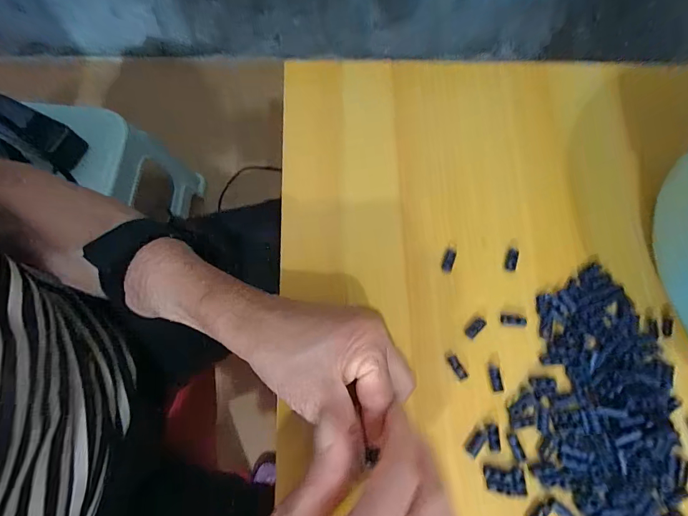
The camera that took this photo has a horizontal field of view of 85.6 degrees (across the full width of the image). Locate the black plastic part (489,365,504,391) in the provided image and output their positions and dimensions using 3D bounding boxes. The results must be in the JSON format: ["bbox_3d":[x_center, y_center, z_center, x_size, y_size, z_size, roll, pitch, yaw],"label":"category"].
[{"bbox_3d":[0.113,0.089,0.275,0.008,0.004,0.018,-6,74,-4],"label":"black plastic part"}]

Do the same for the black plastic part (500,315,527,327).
[{"bbox_3d":[0.131,0.048,0.288,0.019,0.004,0.008,8,73,15],"label":"black plastic part"}]

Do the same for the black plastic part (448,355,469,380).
[{"bbox_3d":[0.086,0.082,0.279,0.006,0.007,0.018,-28,76,-9],"label":"black plastic part"}]

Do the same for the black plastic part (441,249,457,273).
[{"bbox_3d":[0.085,0.002,0.302,0.008,0.004,0.020,19,89,4],"label":"black plastic part"}]

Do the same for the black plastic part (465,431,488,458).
[{"bbox_3d":[0.094,0.131,0.262,0.008,0.004,0.020,36,76,9],"label":"black plastic part"}]

